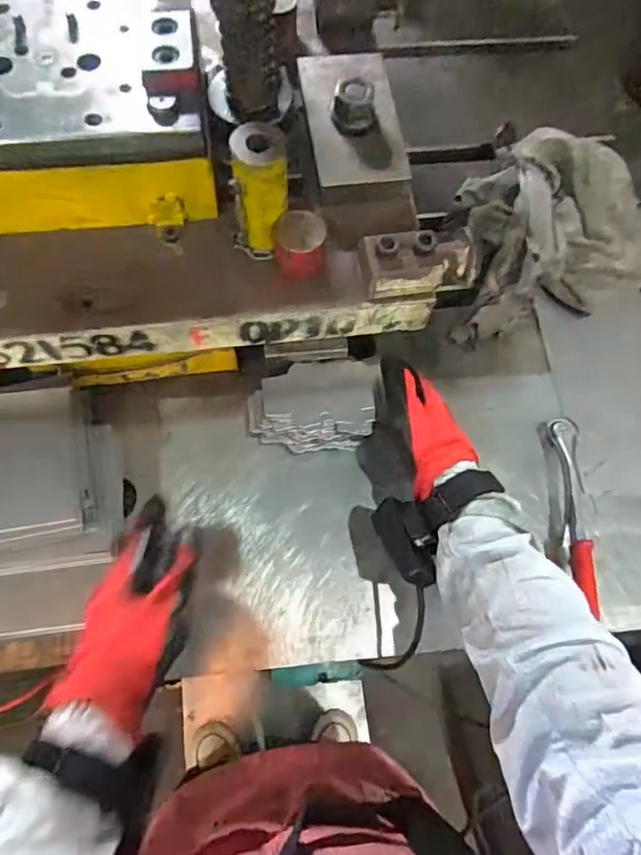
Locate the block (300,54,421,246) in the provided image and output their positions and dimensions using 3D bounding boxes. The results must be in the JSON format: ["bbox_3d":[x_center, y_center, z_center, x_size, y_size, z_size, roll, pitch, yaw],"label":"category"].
[{"bbox_3d":[0.031,-0.264,0.494,0.080,0.065,0.189,-9,70,-6],"label":"block"}]

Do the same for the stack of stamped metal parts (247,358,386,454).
[{"bbox_3d":[-0.004,-0.020,0.516,0.127,0.054,0.073,-2,69,-4],"label":"stack of stamped metal parts"}]

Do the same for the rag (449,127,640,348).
[{"bbox_3d":[0.243,-0.219,0.600,0.245,0.075,0.193,-15,71,-8],"label":"rag"}]

